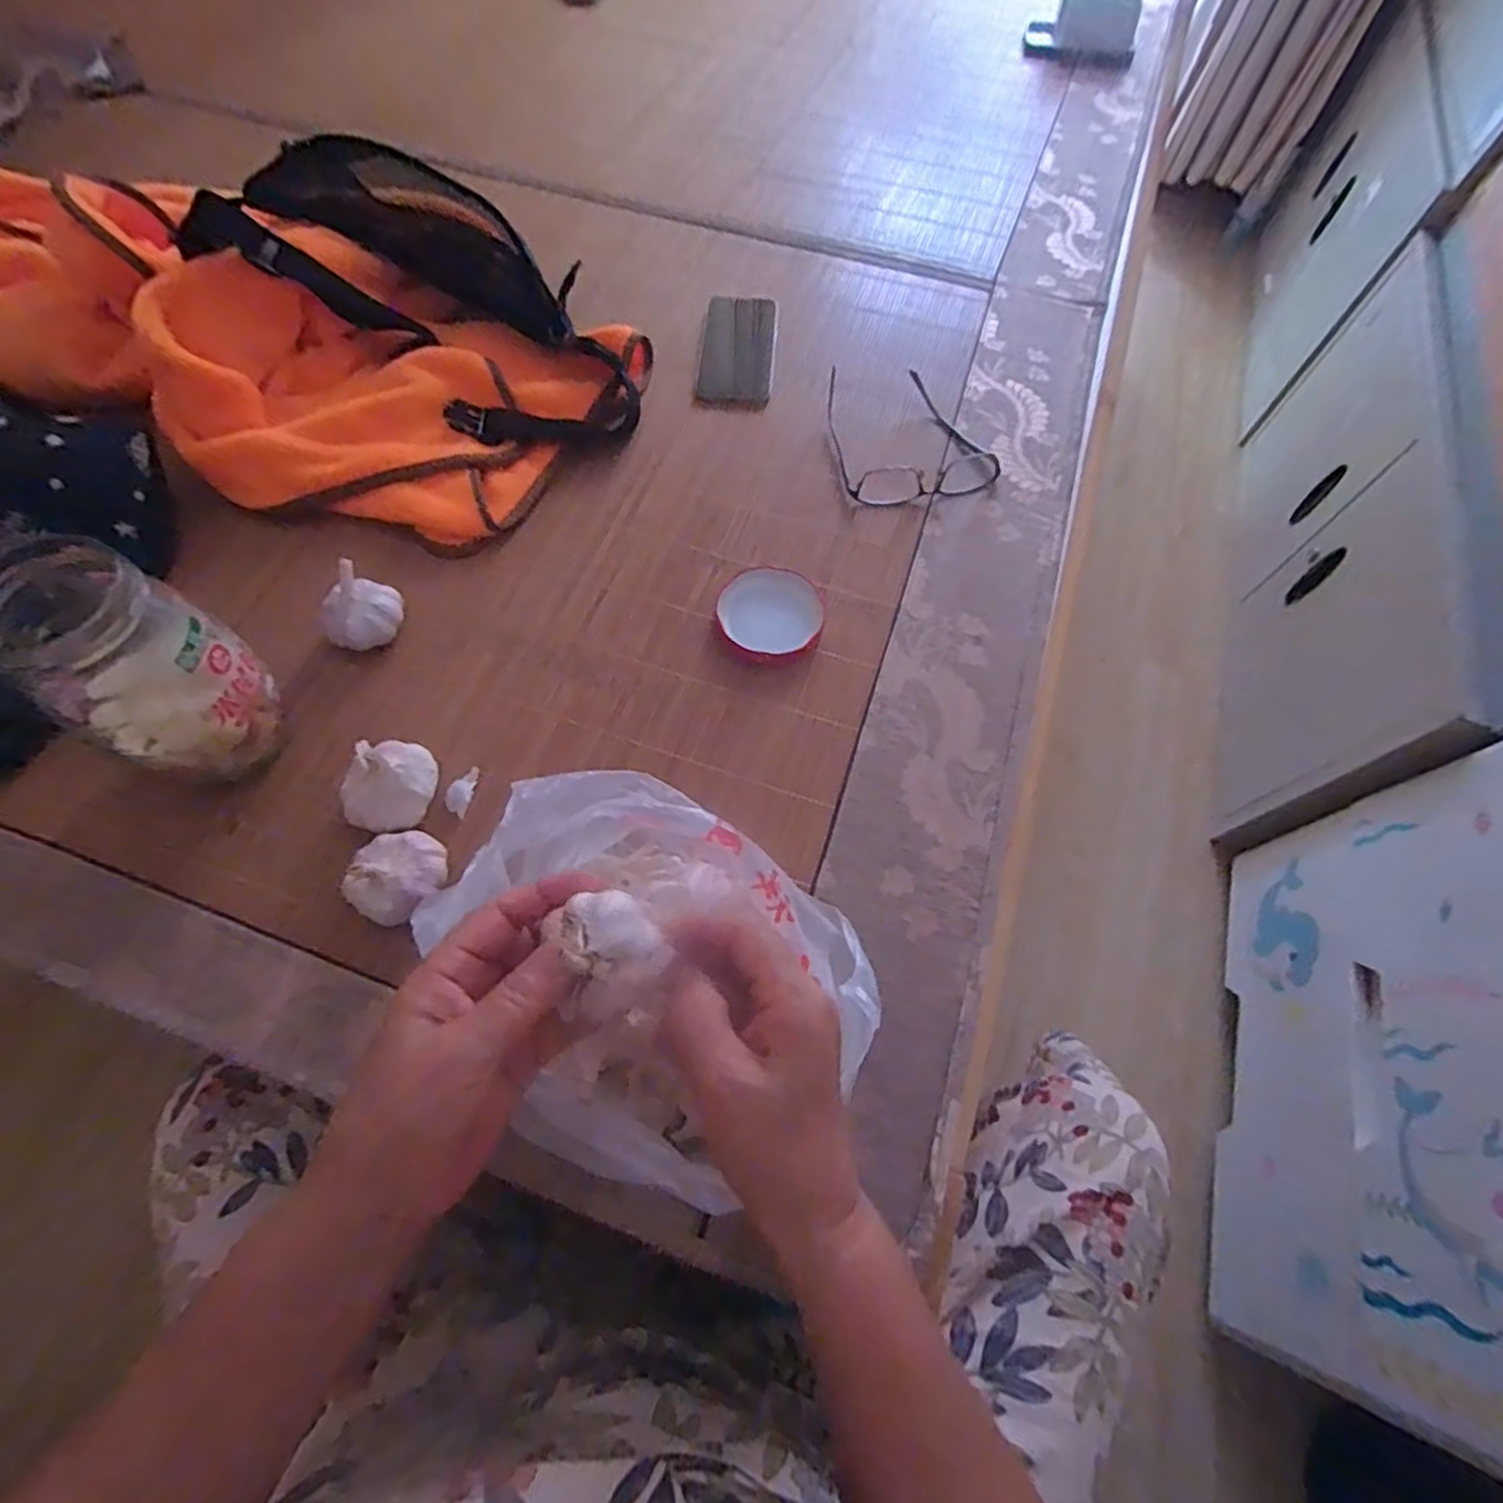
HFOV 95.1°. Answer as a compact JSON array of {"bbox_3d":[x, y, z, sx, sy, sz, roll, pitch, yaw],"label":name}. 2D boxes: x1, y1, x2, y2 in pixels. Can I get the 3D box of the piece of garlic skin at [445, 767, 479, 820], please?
[{"bbox_3d":[-0.195,0.026,0.468,0.017,0.011,0.035,22,65,10],"label":"piece of garlic skin"}]

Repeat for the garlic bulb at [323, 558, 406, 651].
[{"bbox_3d":[-0.285,-0.102,0.503,0.047,0.044,0.058,37,69,14],"label":"garlic bulb"}]

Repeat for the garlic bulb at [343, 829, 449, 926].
[{"bbox_3d":[-0.216,0.077,0.423,0.050,0.047,0.055,1,65,-2],"label":"garlic bulb"}]

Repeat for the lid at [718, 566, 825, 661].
[{"bbox_3d":[0.015,-0.104,0.517,0.078,0.012,0.075,0,63,0],"label":"lid"}]

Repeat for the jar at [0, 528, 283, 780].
[{"bbox_3d":[-0.358,-0.044,0.415,0.094,0.149,0.087,1,65,-2],"label":"jar"}]

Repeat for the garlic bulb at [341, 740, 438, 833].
[{"bbox_3d":[-0.233,0.023,0.446,0.045,0.051,0.060,33,69,13],"label":"garlic bulb"}]

